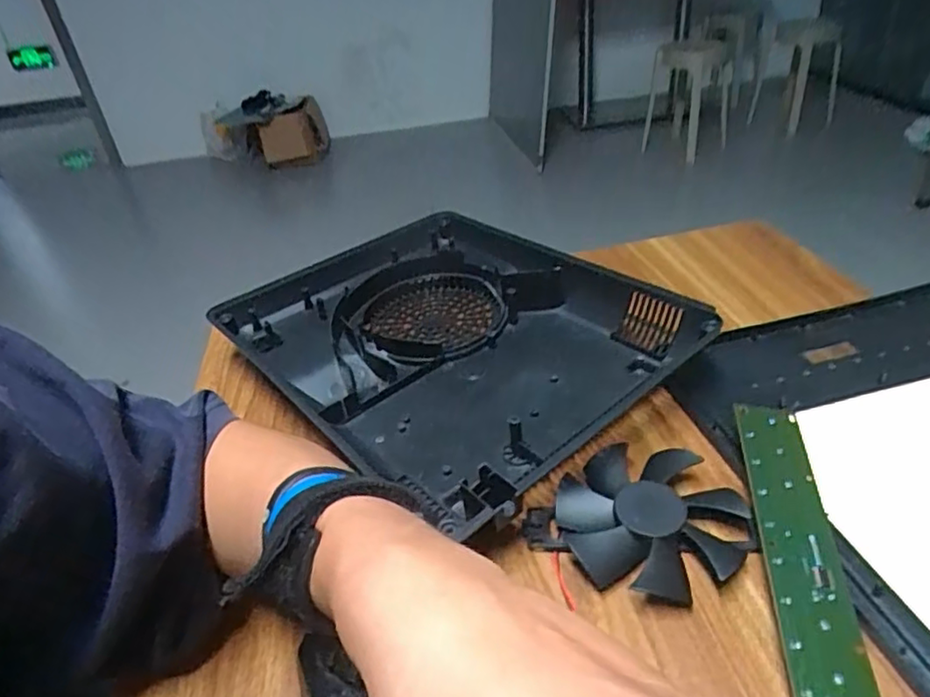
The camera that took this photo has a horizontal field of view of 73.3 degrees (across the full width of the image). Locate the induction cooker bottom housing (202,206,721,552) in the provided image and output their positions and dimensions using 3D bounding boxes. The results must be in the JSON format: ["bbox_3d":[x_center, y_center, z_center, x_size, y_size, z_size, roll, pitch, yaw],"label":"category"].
[{"bbox_3d":[-0.012,-0.014,0.520,0.262,0.053,0.341,-32,43,-30],"label":"induction cooker bottom housing"}]

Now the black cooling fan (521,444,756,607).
[{"bbox_3d":[0.103,0.099,0.364,0.110,0.020,0.100,-4,36,3],"label":"black cooling fan"}]

